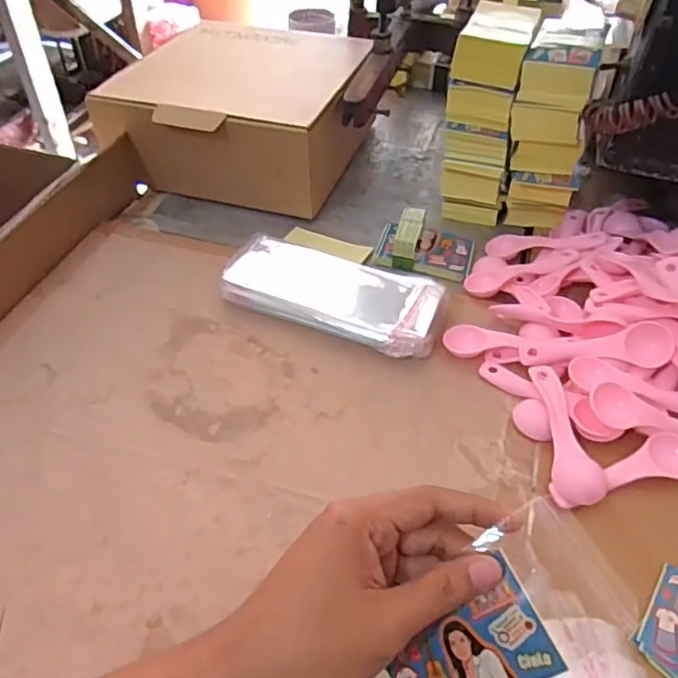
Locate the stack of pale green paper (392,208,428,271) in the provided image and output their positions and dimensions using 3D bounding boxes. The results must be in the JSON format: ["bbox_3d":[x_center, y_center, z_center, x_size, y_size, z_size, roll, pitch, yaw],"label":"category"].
[{"bbox_3d":[0.070,-0.101,0.588,0.024,0.034,0.059,13,48,10],"label":"stack of pale green paper"}]

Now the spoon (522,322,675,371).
[{"bbox_3d":[0.203,0.007,0.467,0.111,0.023,0.025,-3,48,15],"label":"spoon"}]

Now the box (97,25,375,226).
[{"bbox_3d":[-0.106,-0.273,0.690,0.253,0.099,0.236,15,48,12],"label":"box"}]

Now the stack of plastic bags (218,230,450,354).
[{"bbox_3d":[-0.006,-0.042,0.530,0.197,0.033,0.088,18,49,14],"label":"stack of plastic bags"}]

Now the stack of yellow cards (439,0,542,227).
[{"bbox_3d":[0.148,-0.227,0.600,0.074,0.174,0.107,14,48,11],"label":"stack of yellow cards"}]

